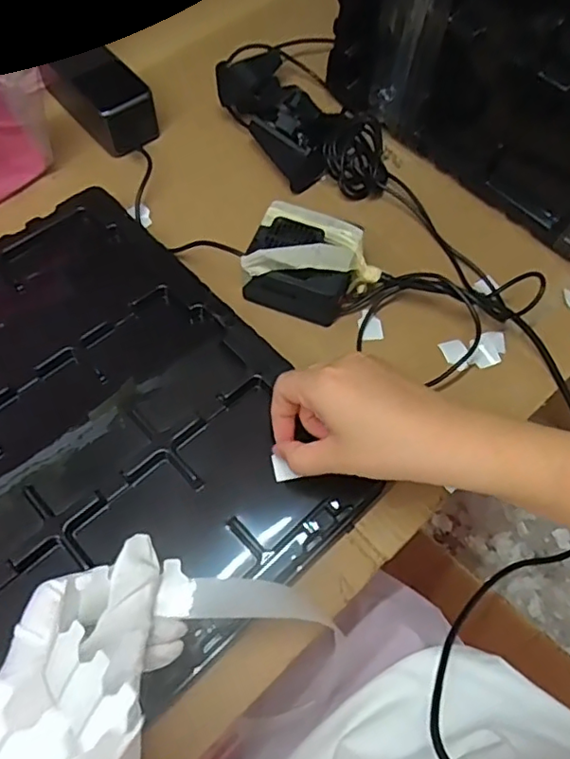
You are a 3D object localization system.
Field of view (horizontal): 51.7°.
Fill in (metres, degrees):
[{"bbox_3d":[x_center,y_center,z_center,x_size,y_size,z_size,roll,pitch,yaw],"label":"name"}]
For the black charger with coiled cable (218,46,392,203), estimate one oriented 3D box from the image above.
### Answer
[{"bbox_3d":[0.023,-0.246,0.548,0.110,0.043,0.195,-32,70,-18],"label":"black charger with coiled cable"}]

